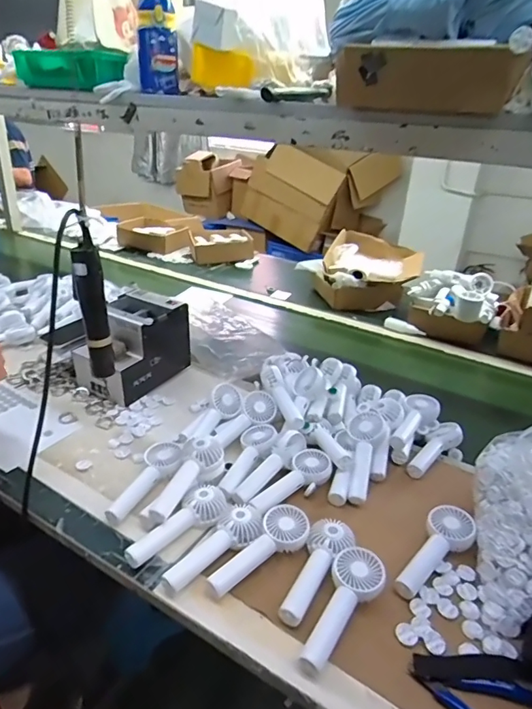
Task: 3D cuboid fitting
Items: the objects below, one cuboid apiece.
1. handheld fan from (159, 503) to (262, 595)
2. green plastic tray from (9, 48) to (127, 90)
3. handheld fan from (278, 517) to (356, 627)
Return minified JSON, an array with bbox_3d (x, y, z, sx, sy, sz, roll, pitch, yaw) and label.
[{"bbox_3d":[-0.063,0.230,0.575,0.142,0.034,0.047,-18,34,-37],"label":"handheld fan"},{"bbox_3d":[-0.378,-0.553,0.928,0.266,0.064,0.085,20,31,29],"label":"green plastic tray"},{"bbox_3d":[0.062,0.249,0.556,0.051,0.034,0.143,15,29,20],"label":"handheld fan"}]

